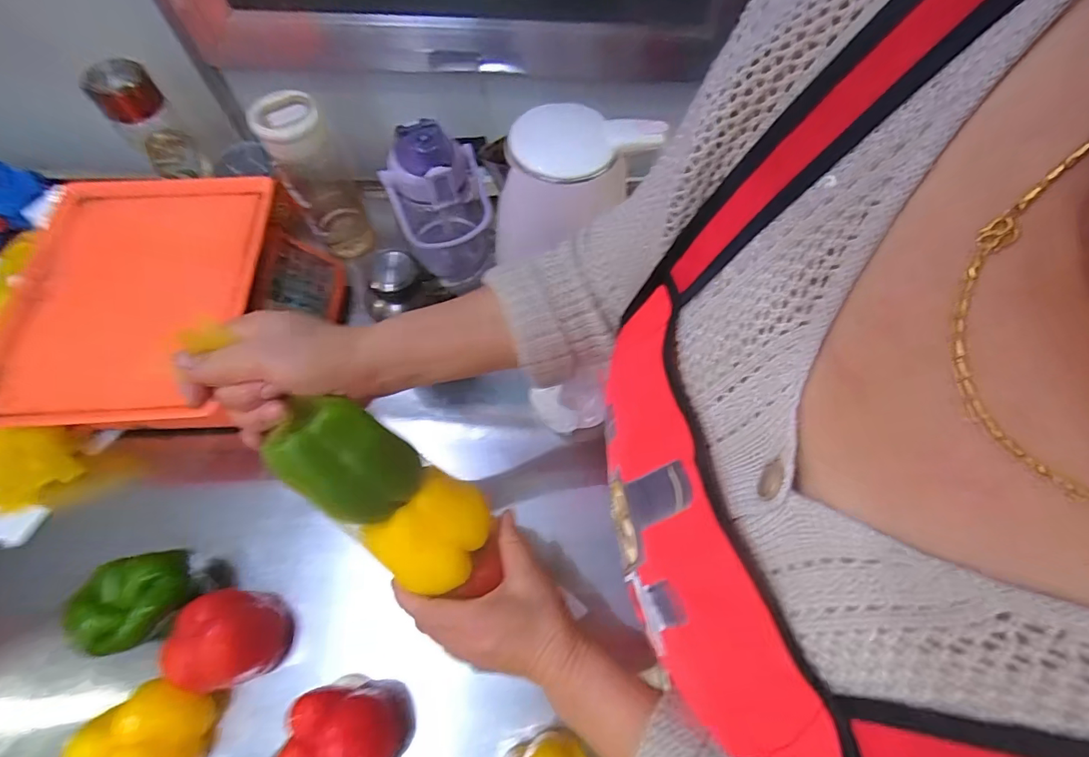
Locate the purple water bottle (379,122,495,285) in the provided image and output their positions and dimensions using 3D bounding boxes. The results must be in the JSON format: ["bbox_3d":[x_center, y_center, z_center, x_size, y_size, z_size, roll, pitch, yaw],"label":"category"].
[{"bbox_3d":[-0.124,-0.201,0.591,0.105,0.218,0.095,-23,67,-11],"label":"purple water bottle"}]

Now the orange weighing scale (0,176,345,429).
[{"bbox_3d":[-0.404,-0.080,0.549,0.291,0.105,0.315,0,64,0],"label":"orange weighing scale"}]

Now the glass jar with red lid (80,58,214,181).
[{"bbox_3d":[-0.470,-0.303,0.569,0.065,0.121,0.062,-34,69,-15],"label":"glass jar with red lid"}]

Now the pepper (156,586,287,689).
[{"bbox_3d":[-0.277,0.229,0.423,0.069,0.074,0.077,0,64,0],"label":"pepper"}]

